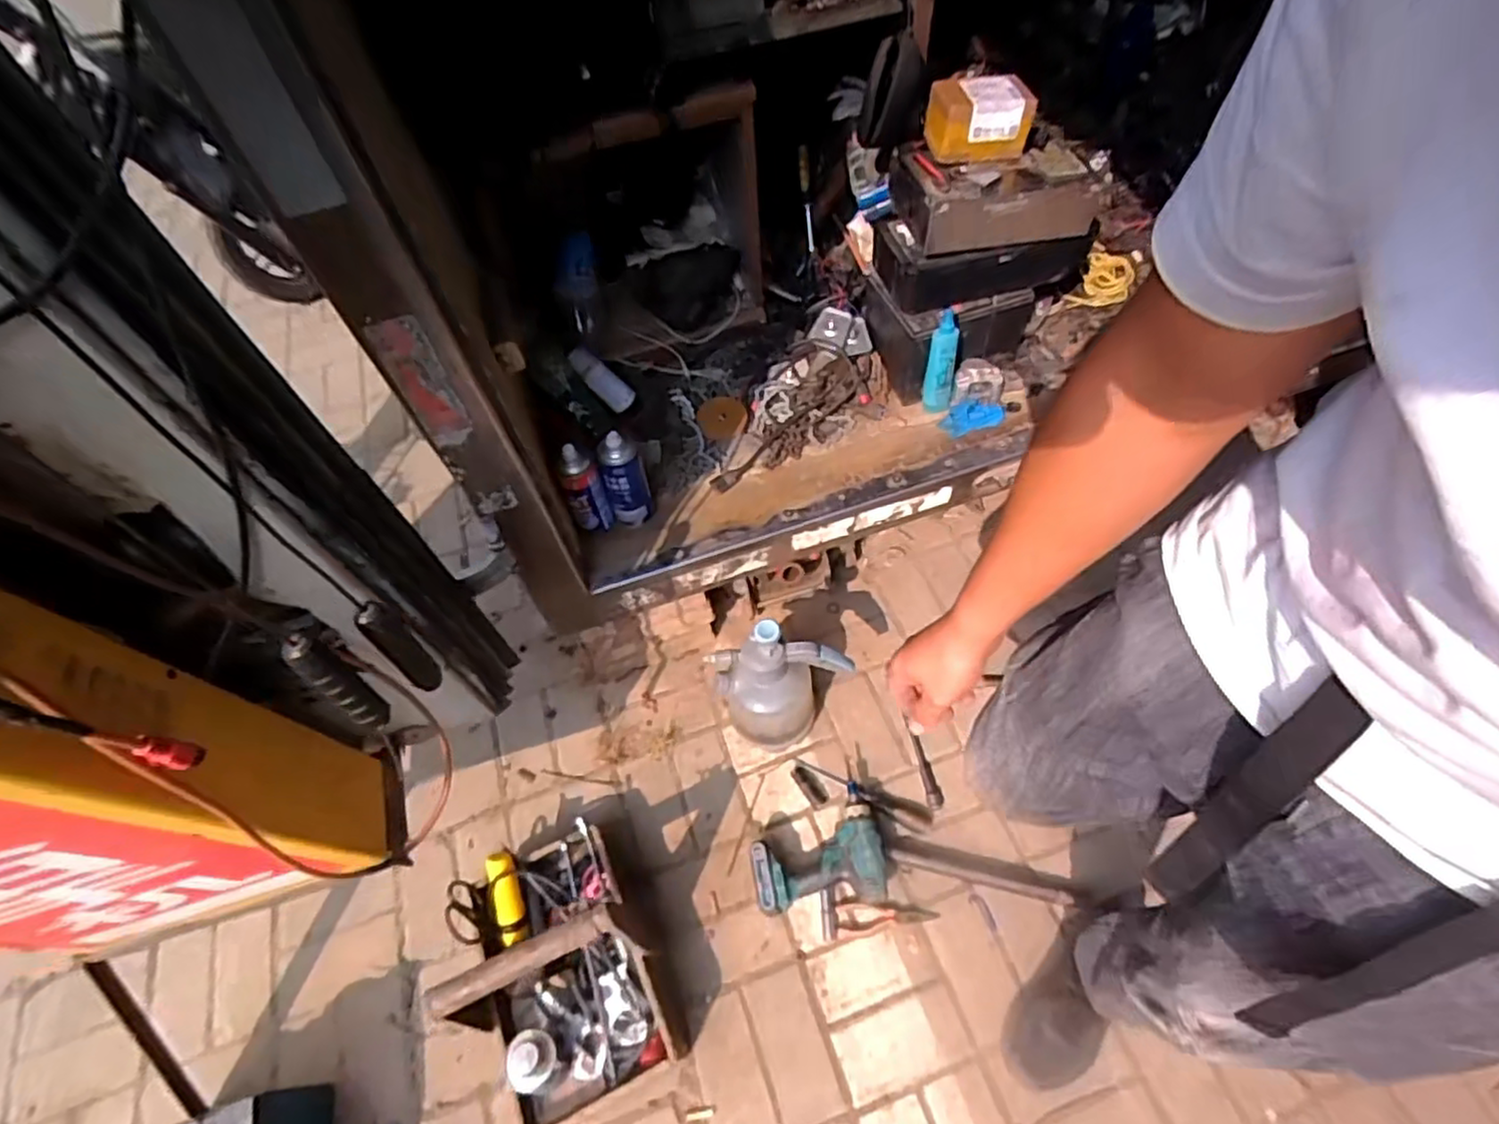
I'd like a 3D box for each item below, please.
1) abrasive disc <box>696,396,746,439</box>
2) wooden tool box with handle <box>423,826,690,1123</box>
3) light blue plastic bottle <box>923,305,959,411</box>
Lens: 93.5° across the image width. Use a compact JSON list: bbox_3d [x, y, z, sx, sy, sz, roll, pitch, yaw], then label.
[{"bbox_3d":[-0.048,-0.256,1.246,0.085,0.005,0.078,1,77,-3],"label":"abrasive disc"},{"bbox_3d":[-0.266,0.545,0.963,0.240,0.224,0.339,-23,58,-9],"label":"wooden tool box with handle"},{"bbox_3d":[0.322,-0.334,1.180,0.052,0.174,0.058,12,59,13],"label":"light blue plastic bottle"}]

